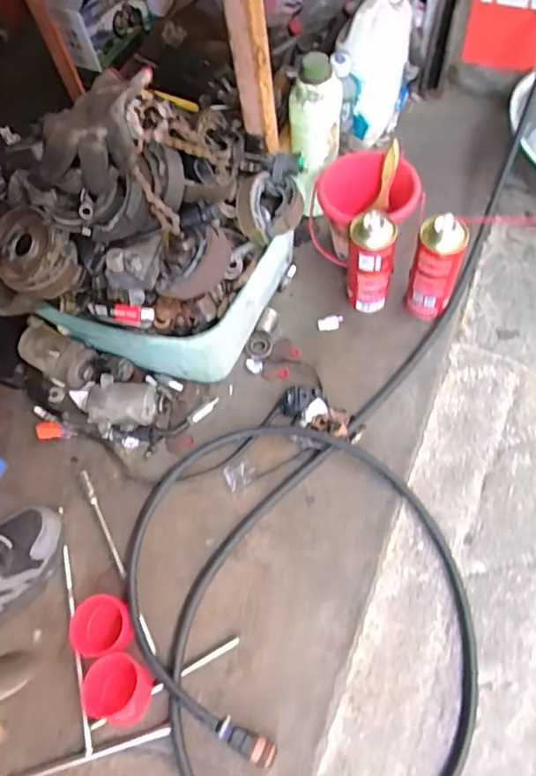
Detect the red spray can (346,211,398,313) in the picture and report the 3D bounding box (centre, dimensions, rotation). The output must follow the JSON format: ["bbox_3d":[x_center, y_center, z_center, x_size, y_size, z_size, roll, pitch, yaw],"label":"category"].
[{"bbox_3d":[0.149,-0.180,0.830,0.063,0.175,0.056,1,63,7],"label":"red spray can"}]

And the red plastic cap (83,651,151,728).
[{"bbox_3d":[-0.173,0.349,0.654,0.075,0.049,0.066,19,66,15],"label":"red plastic cap"}]

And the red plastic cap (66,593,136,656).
[{"bbox_3d":[-0.201,0.293,0.689,0.069,0.048,0.067,-3,62,5],"label":"red plastic cap"}]

